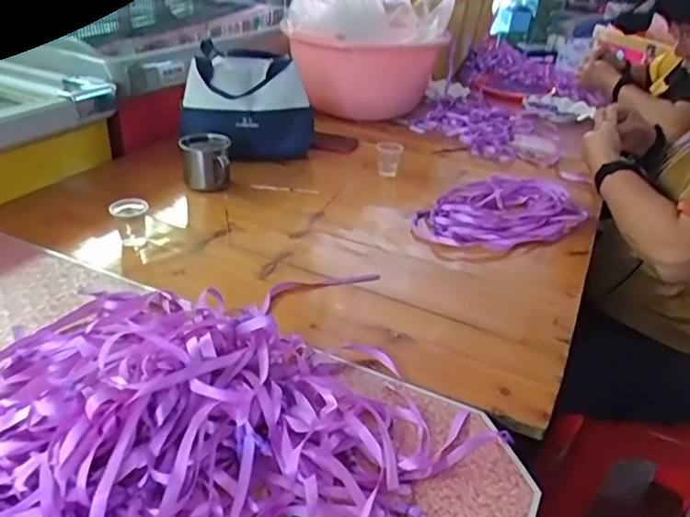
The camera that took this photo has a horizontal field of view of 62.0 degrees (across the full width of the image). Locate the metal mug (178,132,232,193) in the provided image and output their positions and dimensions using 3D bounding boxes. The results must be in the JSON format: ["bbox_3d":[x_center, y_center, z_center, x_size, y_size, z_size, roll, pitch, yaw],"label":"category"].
[{"bbox_3d":[-0.243,-0.168,1.005,0.084,0.083,0.078,1,31,-7],"label":"metal mug"}]

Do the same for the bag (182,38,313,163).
[{"bbox_3d":[-0.190,-0.301,1.137,0.240,0.192,0.150,1,31,-7],"label":"bag"}]

